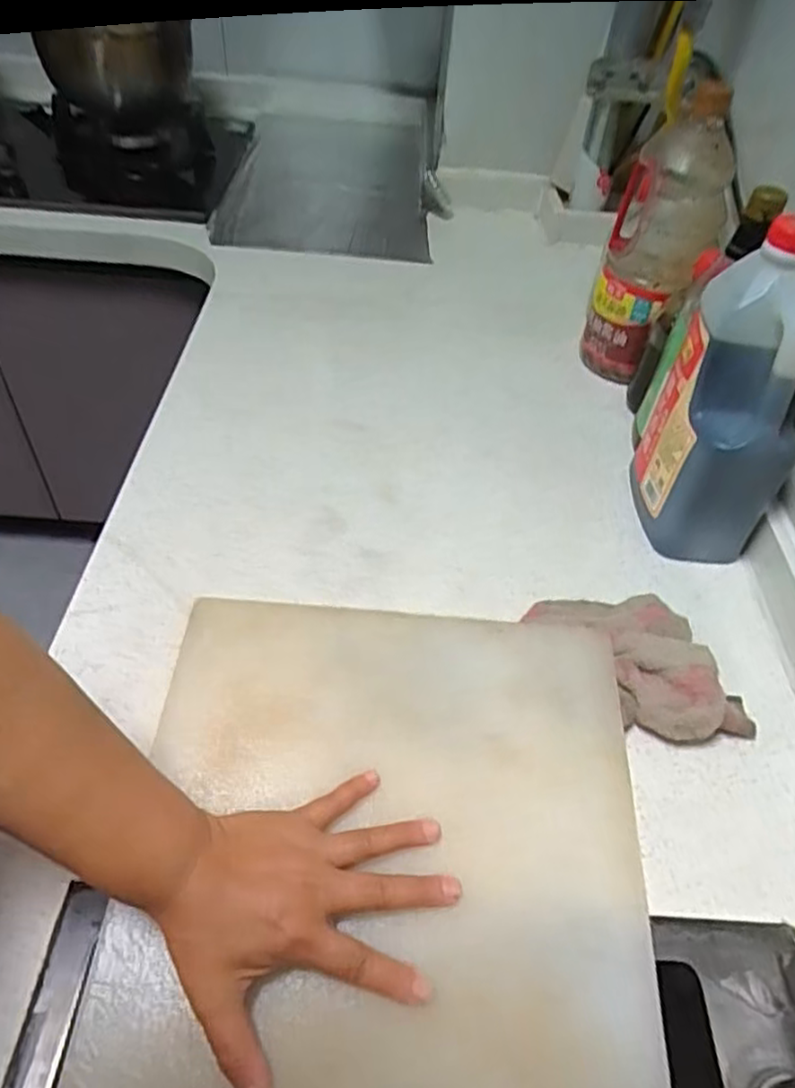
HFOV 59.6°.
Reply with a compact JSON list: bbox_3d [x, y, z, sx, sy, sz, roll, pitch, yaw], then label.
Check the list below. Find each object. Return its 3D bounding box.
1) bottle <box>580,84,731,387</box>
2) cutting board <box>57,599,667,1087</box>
[{"bbox_3d":[0.285,-0.319,0.774,0.112,0.285,0.117,20,50,13],"label":"bottle"},{"bbox_3d":[-0.008,0.236,0.394,0.310,0.013,0.439,6,56,-1],"label":"cutting board"}]

